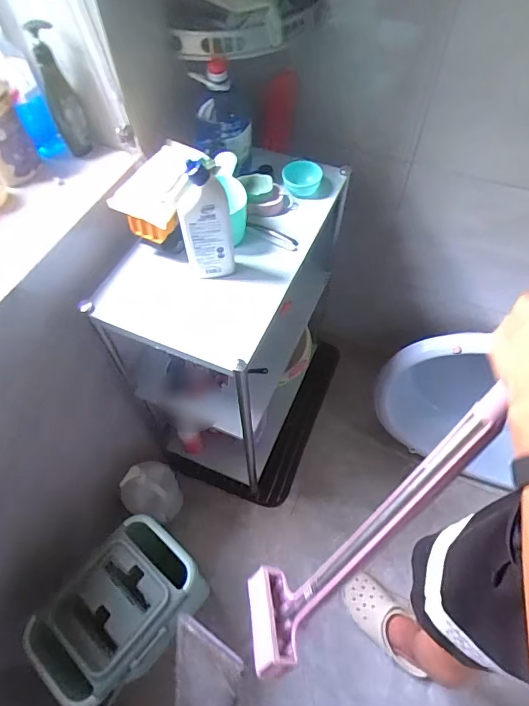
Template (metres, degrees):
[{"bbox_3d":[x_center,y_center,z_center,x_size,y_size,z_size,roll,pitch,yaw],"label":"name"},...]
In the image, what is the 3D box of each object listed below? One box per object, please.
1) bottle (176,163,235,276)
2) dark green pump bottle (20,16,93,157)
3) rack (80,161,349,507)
[{"bbox_3d":[-0.109,-0.235,0.798,0.087,0.242,0.060,-13,58,-7],"label":"bottle"},{"bbox_3d":[-0.394,-0.499,0.849,0.053,0.232,0.049,-32,60,-16],"label":"dark green pump bottle"},{"bbox_3d":[-0.039,-0.032,1.291,0.408,0.863,0.665,20,61,17],"label":"rack"}]

